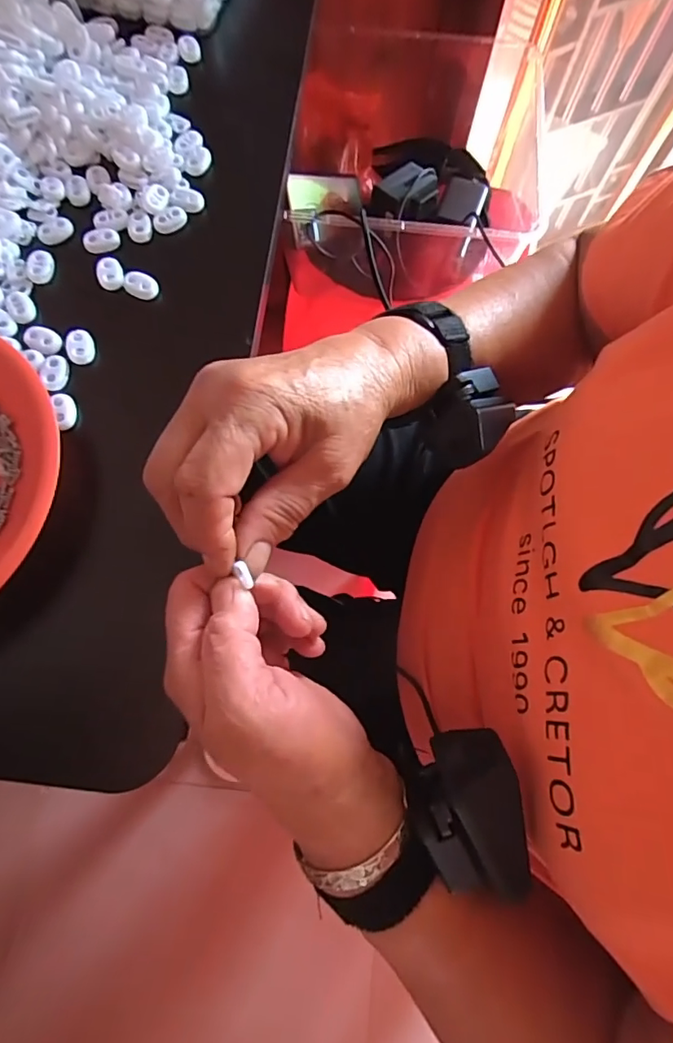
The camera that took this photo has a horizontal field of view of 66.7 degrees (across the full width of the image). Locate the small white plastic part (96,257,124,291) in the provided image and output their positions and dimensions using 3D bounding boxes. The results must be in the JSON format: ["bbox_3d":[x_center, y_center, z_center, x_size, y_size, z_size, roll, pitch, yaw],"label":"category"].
[{"bbox_3d":[-0.144,-0.158,0.325,0.016,0.006,0.022,-14,73,-6],"label":"small white plastic part"}]

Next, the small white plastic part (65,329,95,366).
[{"bbox_3d":[-0.155,-0.106,0.309,0.016,0.007,0.019,-20,74,-8],"label":"small white plastic part"}]

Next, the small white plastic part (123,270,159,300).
[{"bbox_3d":[-0.124,-0.150,0.324,0.022,0.008,0.013,14,73,3],"label":"small white plastic part"}]

